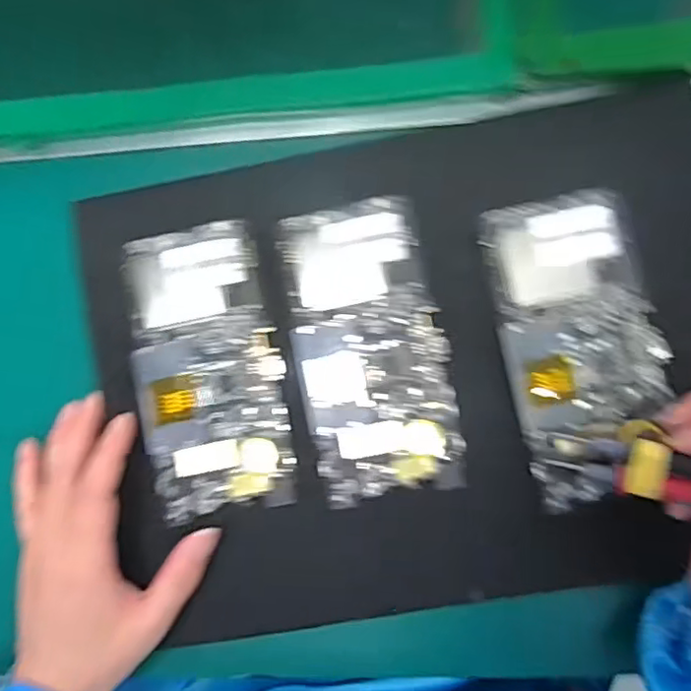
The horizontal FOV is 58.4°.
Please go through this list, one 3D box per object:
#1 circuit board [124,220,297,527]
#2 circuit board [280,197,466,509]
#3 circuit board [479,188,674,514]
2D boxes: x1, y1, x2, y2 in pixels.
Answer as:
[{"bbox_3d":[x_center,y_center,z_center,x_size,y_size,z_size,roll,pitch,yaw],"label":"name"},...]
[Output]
[{"bbox_3d":[-0.074,0.012,0.333,0.076,0.007,0.152,-11,85,4],"label":"circuit board"},{"bbox_3d":[0.012,0.000,0.326,0.076,0.004,0.154,-12,85,4],"label":"circuit board"},{"bbox_3d":[0.121,-0.002,0.314,0.076,0.008,0.152,-11,85,4],"label":"circuit board"}]

